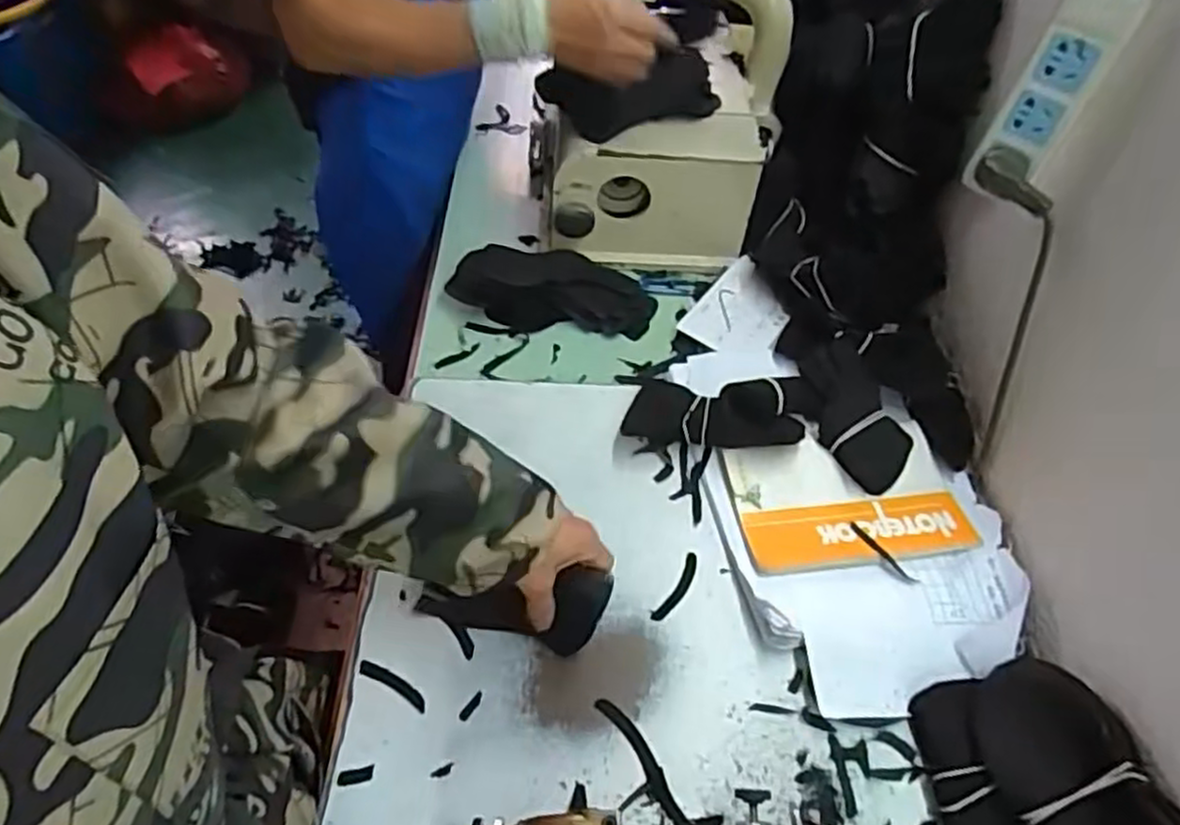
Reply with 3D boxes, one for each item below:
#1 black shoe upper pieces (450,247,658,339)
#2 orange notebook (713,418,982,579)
[{"bbox_3d":[-0.041,-0.138,0.810,0.221,0.047,0.104,11,53,7],"label":"black shoe upper pieces"},{"bbox_3d":[0.230,0.079,0.659,0.198,0.014,0.130,-6,53,-5],"label":"orange notebook"}]

